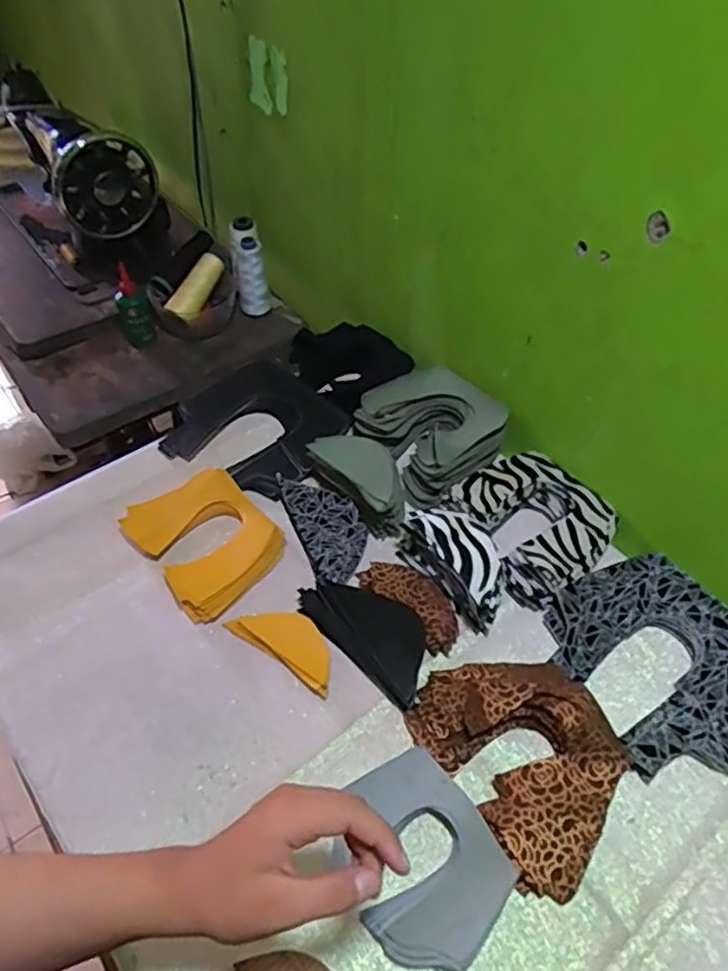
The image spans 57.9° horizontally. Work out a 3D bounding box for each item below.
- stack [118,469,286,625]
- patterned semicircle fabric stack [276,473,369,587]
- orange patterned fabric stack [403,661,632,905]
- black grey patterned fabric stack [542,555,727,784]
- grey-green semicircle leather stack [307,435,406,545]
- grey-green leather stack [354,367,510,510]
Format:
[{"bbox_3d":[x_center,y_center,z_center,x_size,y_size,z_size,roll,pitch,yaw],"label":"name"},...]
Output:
[{"bbox_3d":[-0.169,0.054,0.708,0.125,0.025,0.163,-33,59,-26],"label":"stack"},{"bbox_3d":[-0.038,0.042,0.719,0.073,0.016,0.148,-17,53,-16],"label":"patterned semicircle fabric stack"},{"bbox_3d":[0.140,0.227,0.566,0.139,0.046,0.191,-28,57,-22],"label":"orange patterned fabric stack"},{"bbox_3d":[0.279,0.167,0.625,0.178,0.036,0.194,-25,56,-20],"label":"black grey patterned fabric stack"},{"bbox_3d":[-0.001,-0.010,0.724,0.058,0.063,0.122,-36,60,-27],"label":"grey-green semicircle leather stack"},{"bbox_3d":[0.082,-0.063,0.793,0.150,0.065,0.162,-31,58,-24],"label":"grey-green leather stack"}]

